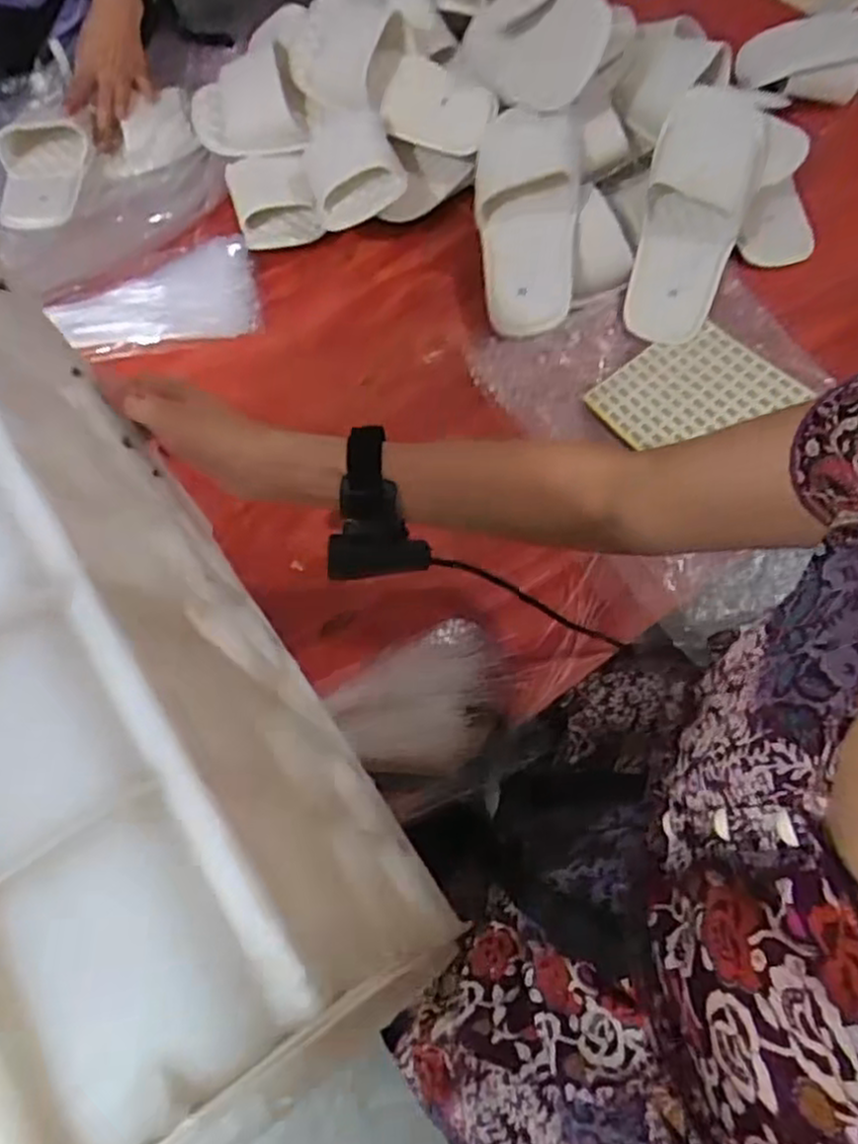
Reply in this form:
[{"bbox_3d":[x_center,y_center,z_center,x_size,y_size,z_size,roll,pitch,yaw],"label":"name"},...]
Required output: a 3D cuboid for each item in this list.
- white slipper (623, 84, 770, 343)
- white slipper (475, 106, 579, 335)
[{"bbox_3d":[0.258,-0.350,0.744,0.099,0.065,0.283,19,87,11],"label":"white slipper"},{"bbox_3d":[0.093,-0.327,0.724,0.098,0.041,0.215,1,97,4],"label":"white slipper"}]

